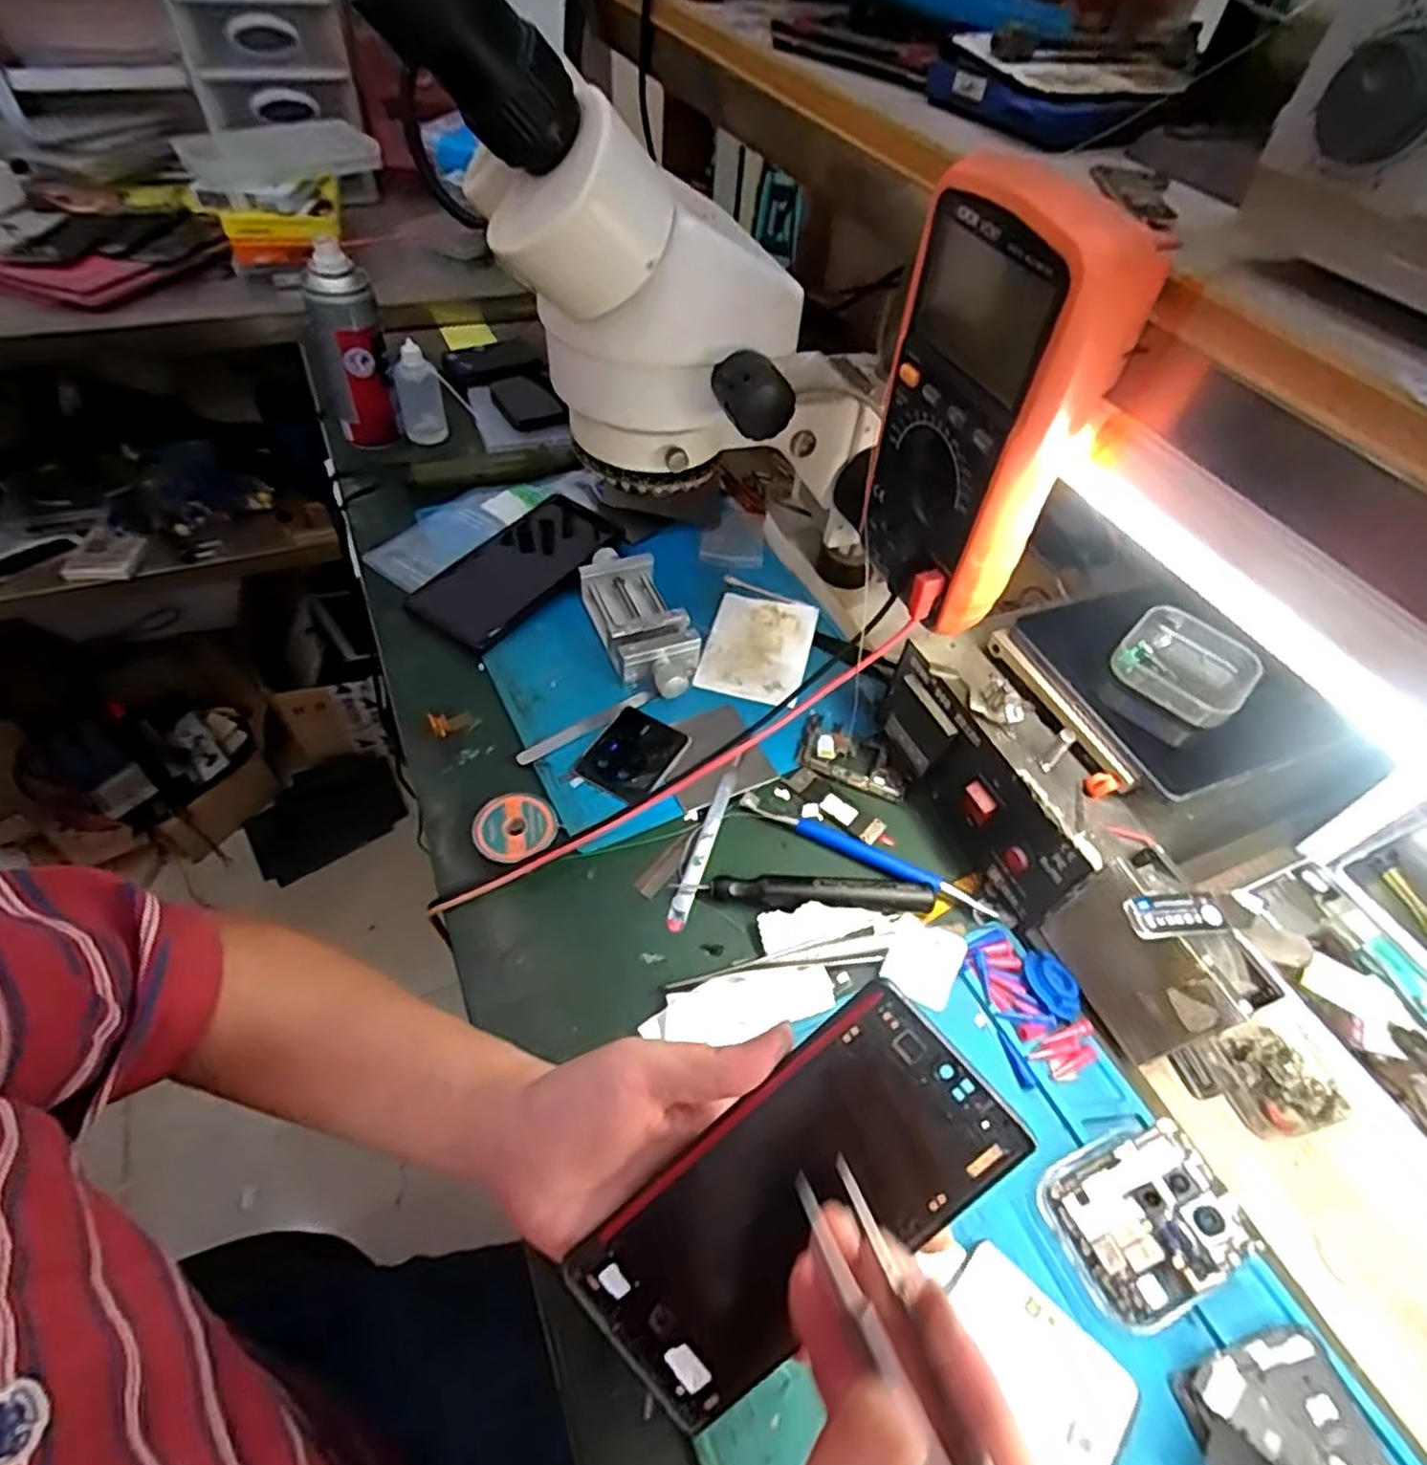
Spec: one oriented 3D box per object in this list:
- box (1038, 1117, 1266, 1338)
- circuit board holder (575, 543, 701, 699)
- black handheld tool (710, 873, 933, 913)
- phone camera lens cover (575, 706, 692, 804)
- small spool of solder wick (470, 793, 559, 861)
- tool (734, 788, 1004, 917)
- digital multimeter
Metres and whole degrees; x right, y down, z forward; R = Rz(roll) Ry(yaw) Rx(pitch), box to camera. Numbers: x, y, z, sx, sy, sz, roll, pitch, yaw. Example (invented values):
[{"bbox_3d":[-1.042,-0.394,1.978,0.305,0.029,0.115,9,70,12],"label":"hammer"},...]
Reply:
[{"bbox_3d":[0.188,0.212,0.322,0.068,0.024,0.062,-19,56,-19],"label":"box"},{"bbox_3d":[-0.053,-0.082,0.526,0.058,0.032,0.135,-16,55,-17],"label":"circuit board holder"},{"bbox_3d":[0.062,0.093,0.418,0.124,0.013,0.018,3,51,-3],"label":"black handheld tool"},{"bbox_3d":[-0.051,0.014,0.472,0.050,0.005,0.066,27,54,16],"label":"phone camera lens cover"},{"bbox_3d":[-0.115,0.055,0.430,0.046,0.014,0.042,3,51,-3],"label":"small spool of solder wick"},{"bbox_3d":[0.090,0.070,0.439,0.158,0.009,0.016,25,54,14],"label":"tool"},{"bbox_3d":[0.116,-0.133,0.317,0.045,0.167,0.081,-13,54,-15],"label":"digital multimeter"}]

